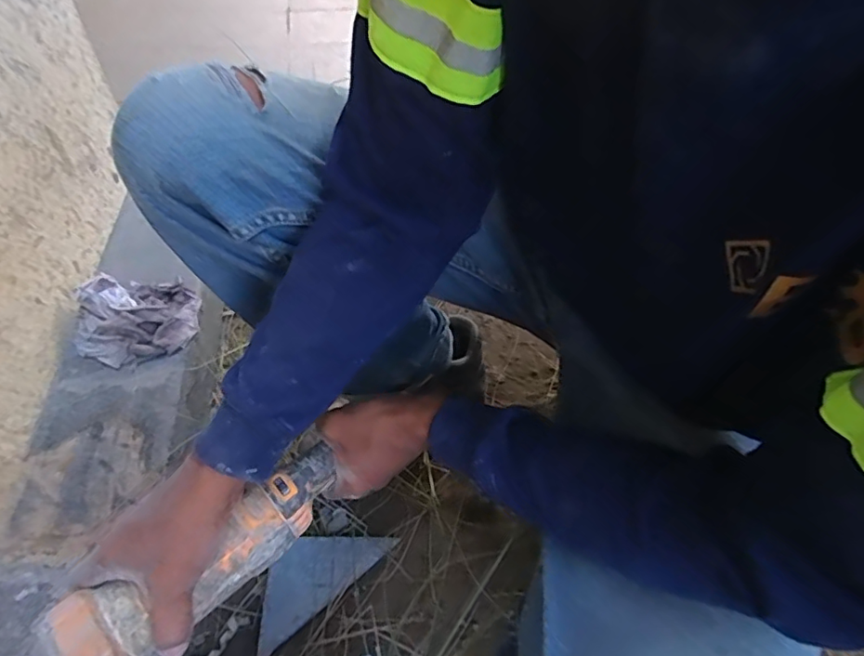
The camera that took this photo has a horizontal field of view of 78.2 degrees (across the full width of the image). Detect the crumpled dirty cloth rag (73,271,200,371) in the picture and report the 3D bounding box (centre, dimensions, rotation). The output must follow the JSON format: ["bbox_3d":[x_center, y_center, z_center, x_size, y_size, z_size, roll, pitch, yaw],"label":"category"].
[{"bbox_3d":[-0.379,-0.020,0.678,0.141,0.049,0.143,-27,51,-24],"label":"crumpled dirty cloth rag"}]

